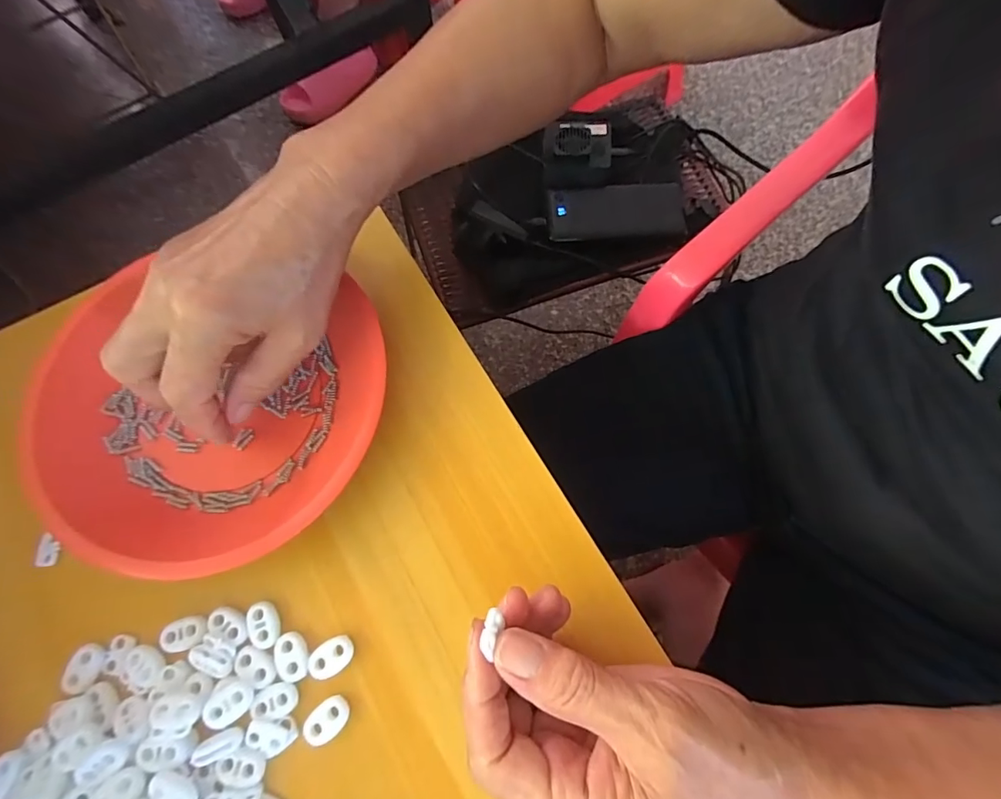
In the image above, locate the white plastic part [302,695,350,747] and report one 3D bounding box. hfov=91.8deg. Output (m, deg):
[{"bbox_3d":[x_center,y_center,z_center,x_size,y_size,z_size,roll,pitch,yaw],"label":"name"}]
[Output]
[{"bbox_3d":[-0.083,0.154,0.233,0.015,0.006,0.023,41,76,14],"label":"white plastic part"}]

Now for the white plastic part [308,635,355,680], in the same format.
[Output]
[{"bbox_3d":[-0.084,0.128,0.241,0.023,0.004,0.016,-29,72,-9],"label":"white plastic part"}]

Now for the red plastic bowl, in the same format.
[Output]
[{"bbox_3d":[-0.164,0.008,0.273,0.186,0.026,0.167,-3,69,0],"label":"red plastic bowl"}]

